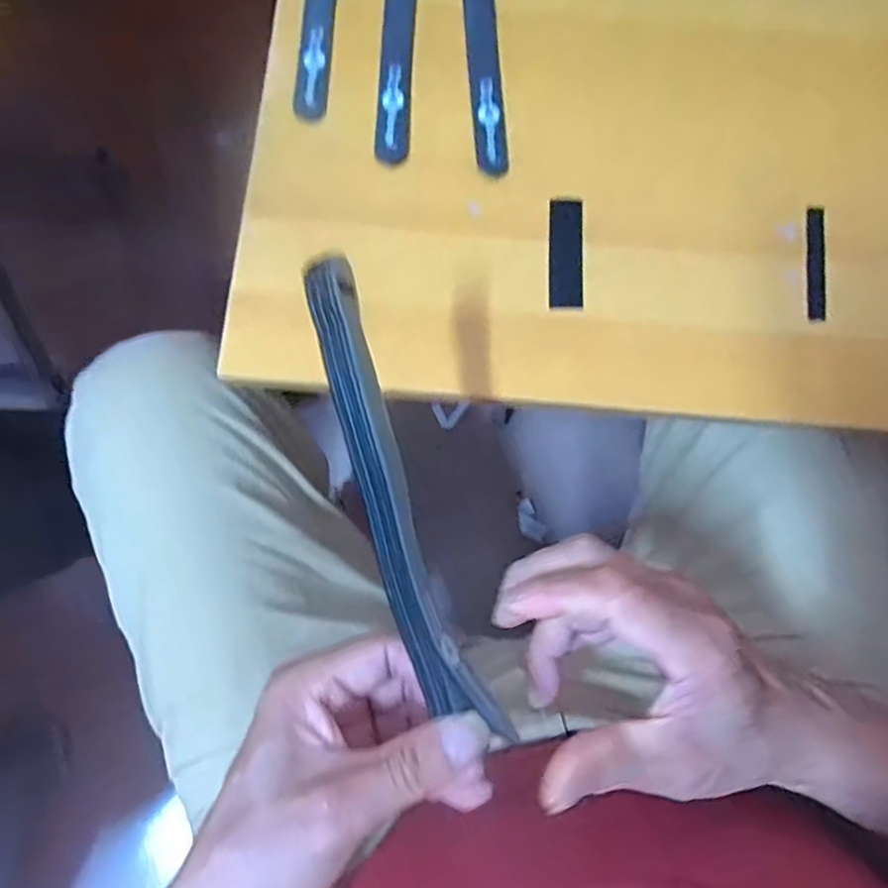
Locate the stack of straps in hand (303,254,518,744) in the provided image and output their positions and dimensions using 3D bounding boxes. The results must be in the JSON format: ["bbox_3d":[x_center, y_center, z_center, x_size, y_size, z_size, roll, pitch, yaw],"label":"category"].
[{"bbox_3d":[-0.017,0.024,0.249,0.027,0.020,0.187,-17,93,-2],"label":"stack of straps in hand"}]

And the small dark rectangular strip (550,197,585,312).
[{"bbox_3d":[0.071,-0.110,0.374,0.019,0.004,0.068,2,78,0],"label":"small dark rectangular strip"}]

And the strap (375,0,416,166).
[{"bbox_3d":[-0.027,-0.262,0.404,0.025,0.006,0.195,0,77,0],"label":"strap"}]

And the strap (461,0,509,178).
[{"bbox_3d":[0.024,-0.253,0.397,0.024,0.006,0.194,-5,78,-2],"label":"strap"}]

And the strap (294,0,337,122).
[{"bbox_3d":[-0.077,-0.291,0.408,0.023,0.007,0.198,3,78,0],"label":"strap"}]

